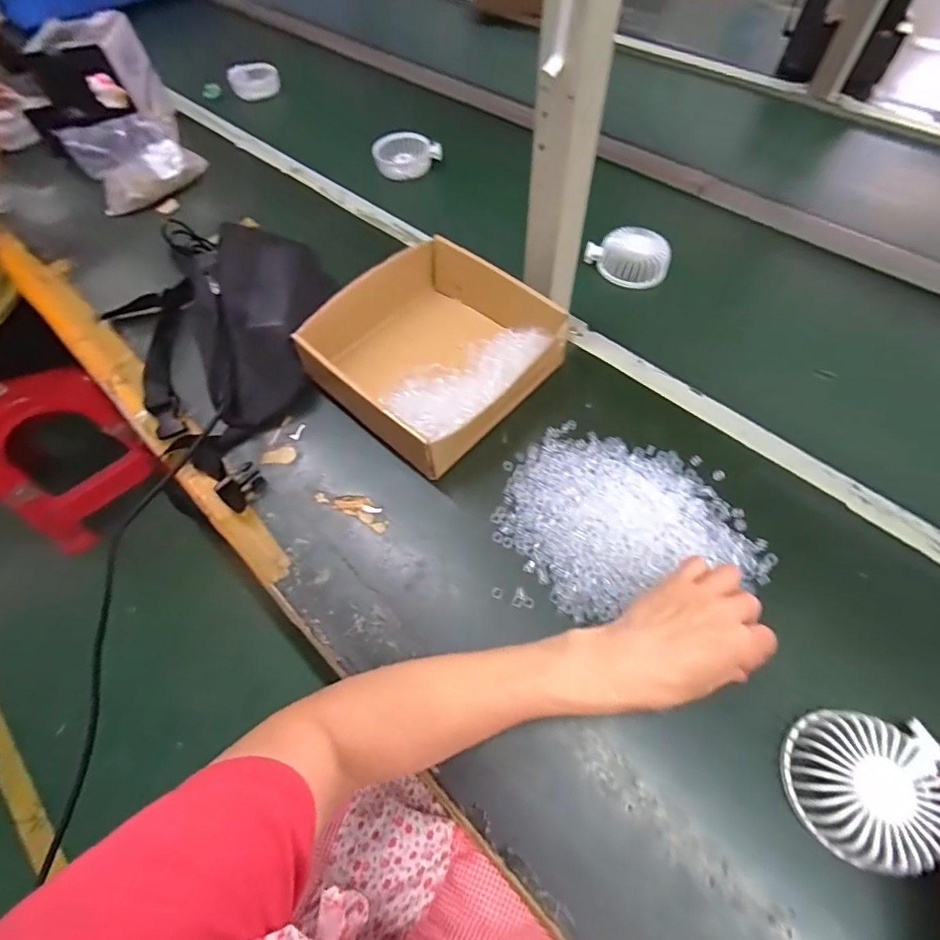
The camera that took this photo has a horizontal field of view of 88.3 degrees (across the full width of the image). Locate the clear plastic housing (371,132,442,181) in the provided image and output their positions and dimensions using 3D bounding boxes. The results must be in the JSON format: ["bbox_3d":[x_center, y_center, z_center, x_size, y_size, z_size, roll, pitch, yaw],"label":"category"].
[{"bbox_3d":[-0.101,-0.515,0.790,0.109,0.049,0.049,-8,59,-2],"label":"clear plastic housing"}]

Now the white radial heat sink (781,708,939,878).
[{"bbox_3d":[0.260,0.205,0.315,0.085,0.031,0.089,16,63,11],"label":"white radial heat sink"}]

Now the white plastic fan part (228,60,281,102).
[{"bbox_3d":[-0.436,-0.789,0.984,0.093,0.024,0.072,-13,96,-7],"label":"white plastic fan part"}]

